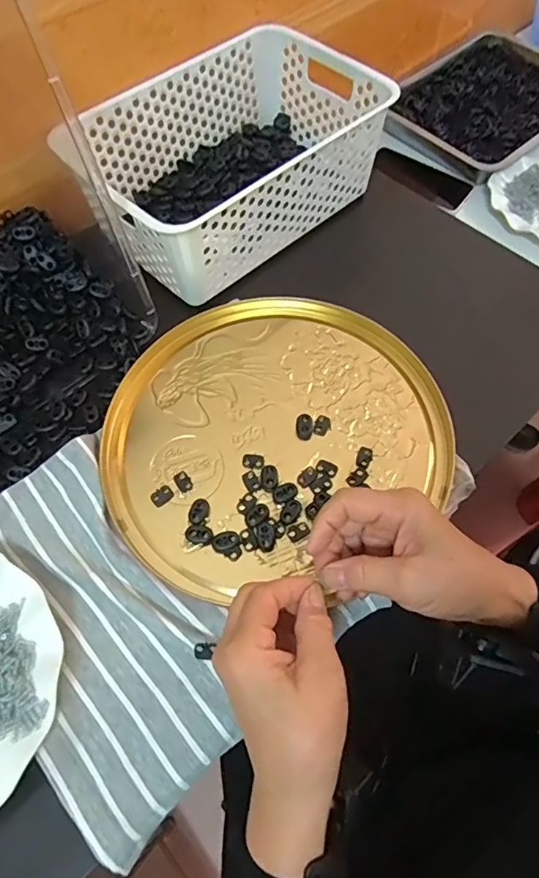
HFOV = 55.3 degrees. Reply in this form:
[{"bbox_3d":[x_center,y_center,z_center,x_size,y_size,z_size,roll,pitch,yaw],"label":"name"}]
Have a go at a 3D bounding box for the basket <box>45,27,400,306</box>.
[{"bbox_3d":[-0.041,-0.298,0.556,0.306,0.104,0.204,-40,68,-18],"label":"basket"}]

